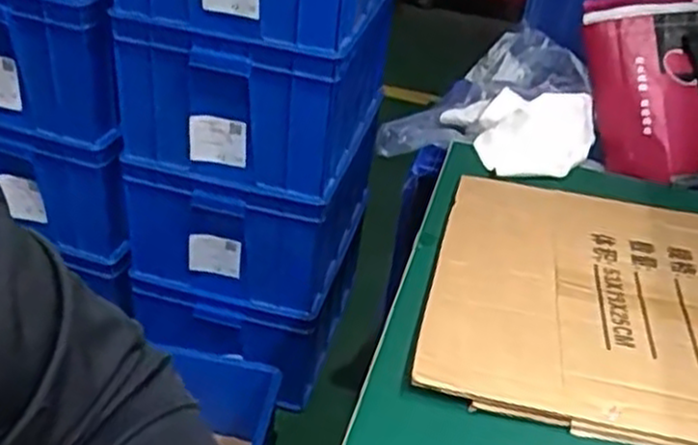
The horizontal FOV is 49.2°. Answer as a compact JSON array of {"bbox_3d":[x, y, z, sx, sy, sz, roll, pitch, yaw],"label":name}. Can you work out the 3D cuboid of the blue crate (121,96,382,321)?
[{"bbox_3d":[-0.192,-0.089,1.722,0.410,0.298,0.538,12,35,6],"label":"blue crate"}]

